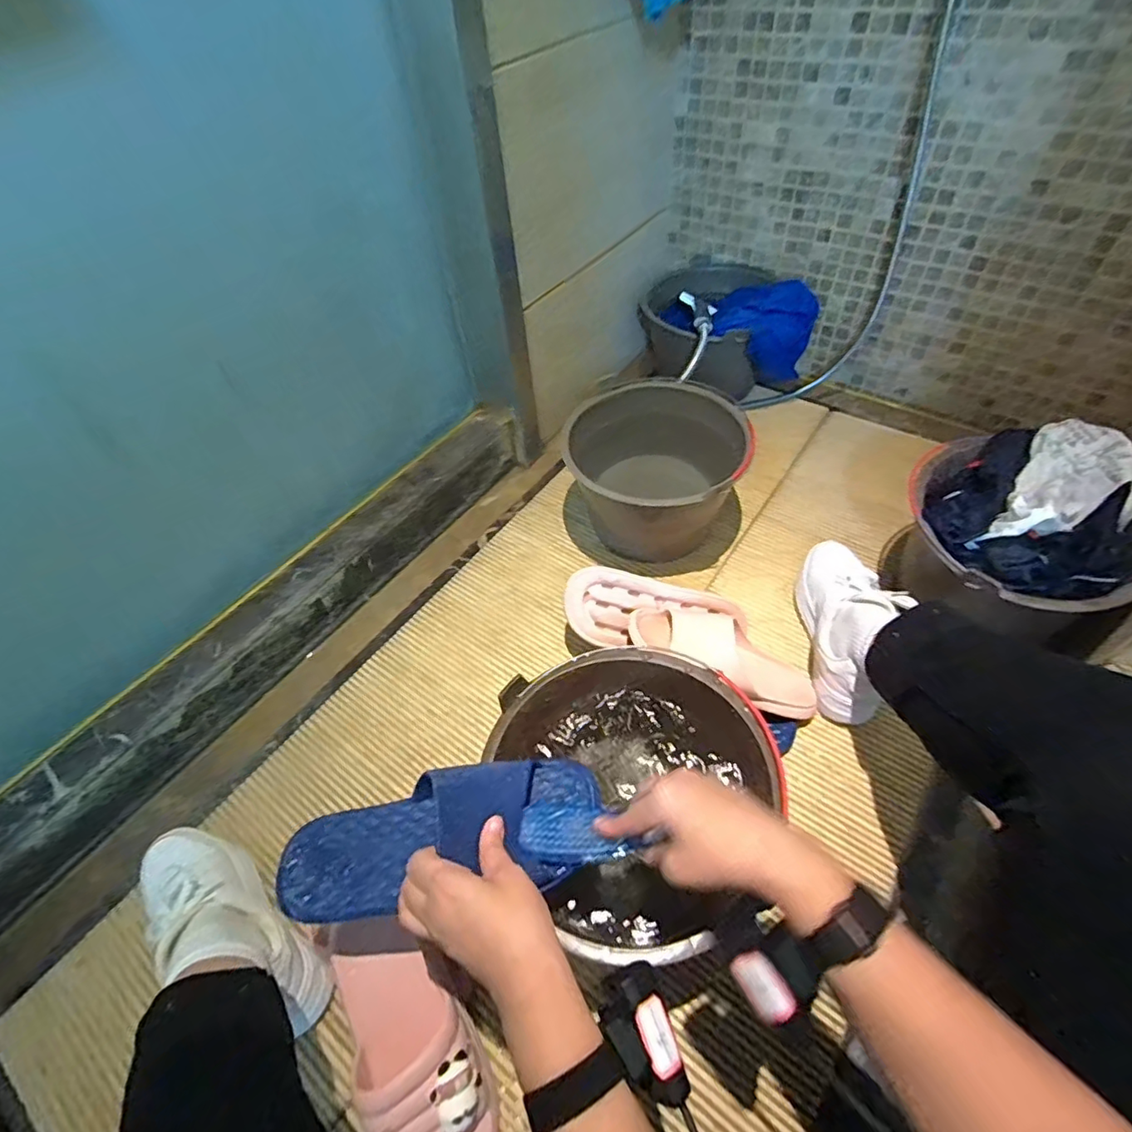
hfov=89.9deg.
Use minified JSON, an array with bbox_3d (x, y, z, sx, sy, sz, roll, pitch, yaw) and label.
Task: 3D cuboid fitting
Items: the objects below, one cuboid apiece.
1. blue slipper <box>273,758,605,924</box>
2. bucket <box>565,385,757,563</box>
[{"bbox_3d":[-0.112,0.230,0.476,0.278,0.076,0.108,-20,52,-1],"label":"blue slipper"},{"bbox_3d":[0.142,-0.144,0.892,0.255,0.197,0.233,11,53,13],"label":"bucket"}]

